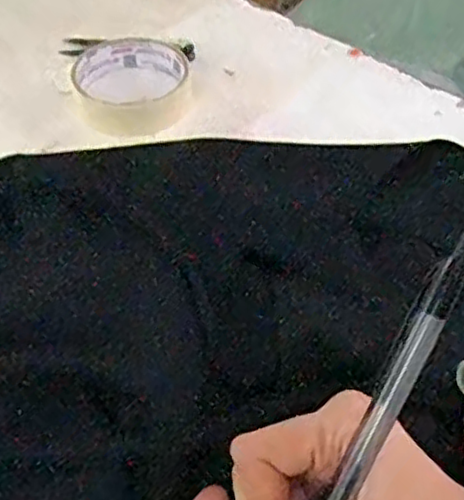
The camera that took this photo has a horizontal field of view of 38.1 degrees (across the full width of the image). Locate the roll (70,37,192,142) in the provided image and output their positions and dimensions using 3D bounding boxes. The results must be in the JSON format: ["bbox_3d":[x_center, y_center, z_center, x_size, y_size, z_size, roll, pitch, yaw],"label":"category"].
[{"bbox_3d":[-0.070,-0.118,0.477,0.079,0.022,0.091,-7,50,-6],"label":"roll"}]

